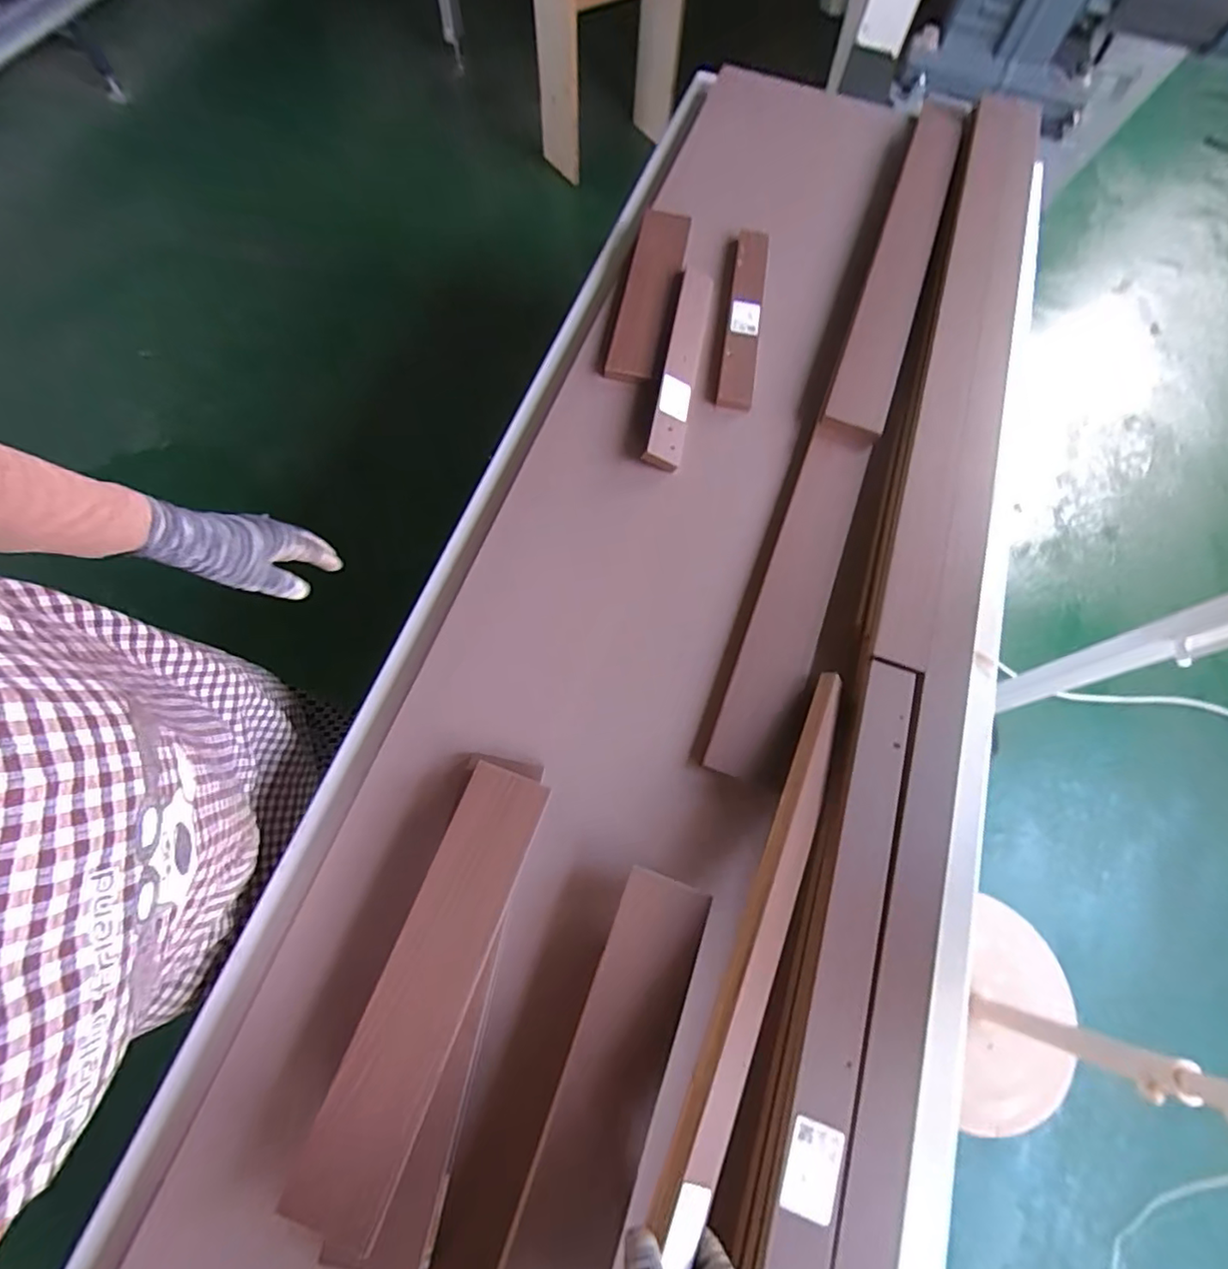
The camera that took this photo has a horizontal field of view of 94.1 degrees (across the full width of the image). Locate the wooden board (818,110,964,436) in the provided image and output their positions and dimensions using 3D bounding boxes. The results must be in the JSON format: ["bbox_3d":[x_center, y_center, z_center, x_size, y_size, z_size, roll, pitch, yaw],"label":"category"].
[{"bbox_3d":[0.453,-0.610,0.893,0.091,0.041,0.754,20,68,5],"label":"wooden board"}]

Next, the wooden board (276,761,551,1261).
[{"bbox_3d":[-0.160,0.295,0.490,0.080,0.020,0.359,19,68,4],"label":"wooden board"}]

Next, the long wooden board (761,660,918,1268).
[{"bbox_3d":[0.190,0.369,0.498,0.055,0.031,0.731,19,68,4],"label":"long wooden board"}]

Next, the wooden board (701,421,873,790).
[{"bbox_3d":[0.220,-0.060,0.694,0.094,0.018,0.483,21,68,5],"label":"wooden board"}]

